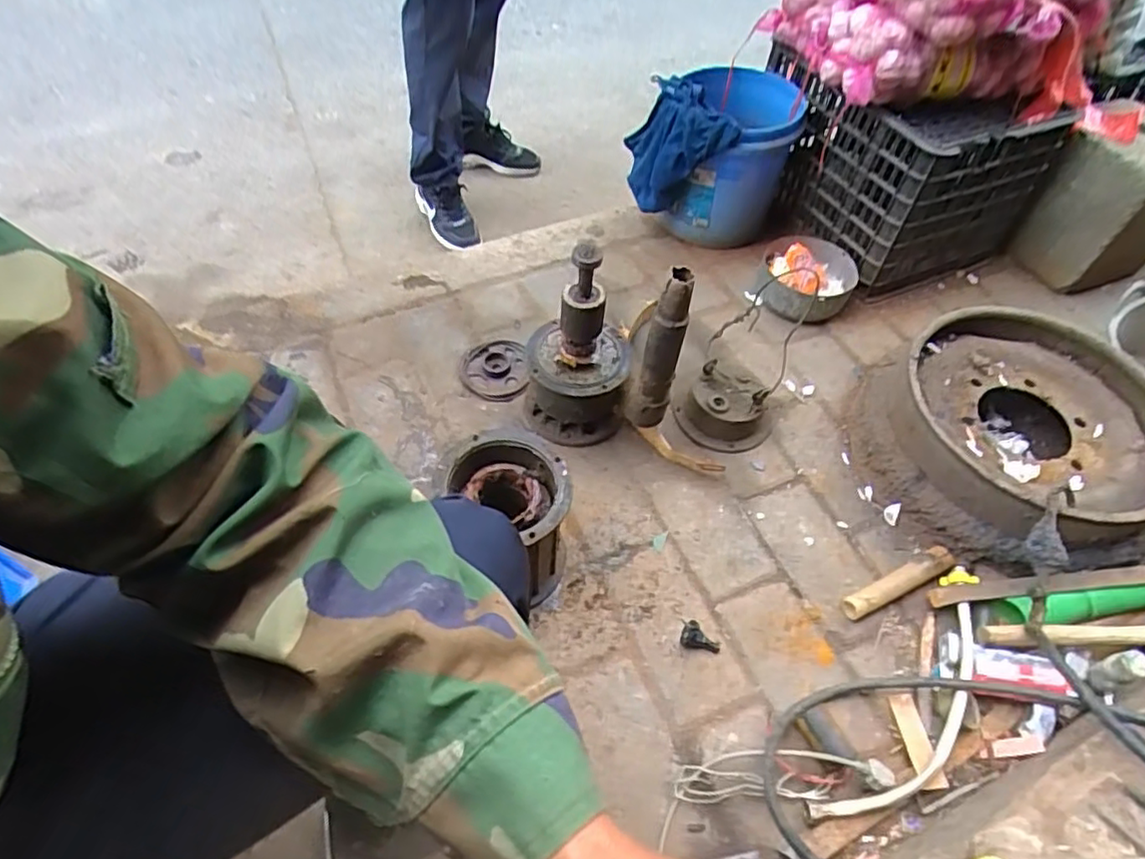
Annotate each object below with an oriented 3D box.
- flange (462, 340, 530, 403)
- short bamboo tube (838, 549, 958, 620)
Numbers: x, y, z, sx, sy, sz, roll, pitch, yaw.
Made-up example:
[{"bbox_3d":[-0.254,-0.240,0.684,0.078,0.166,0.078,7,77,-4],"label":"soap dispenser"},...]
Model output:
[{"bbox_3d":[-0.134,-0.103,1.123,0.111,0.025,0.135,-2,53,-7],"label":"flange"},{"bbox_3d":[0.460,0.218,0.907,0.182,0.032,0.034,-21,58,-20],"label":"short bamboo tube"}]

